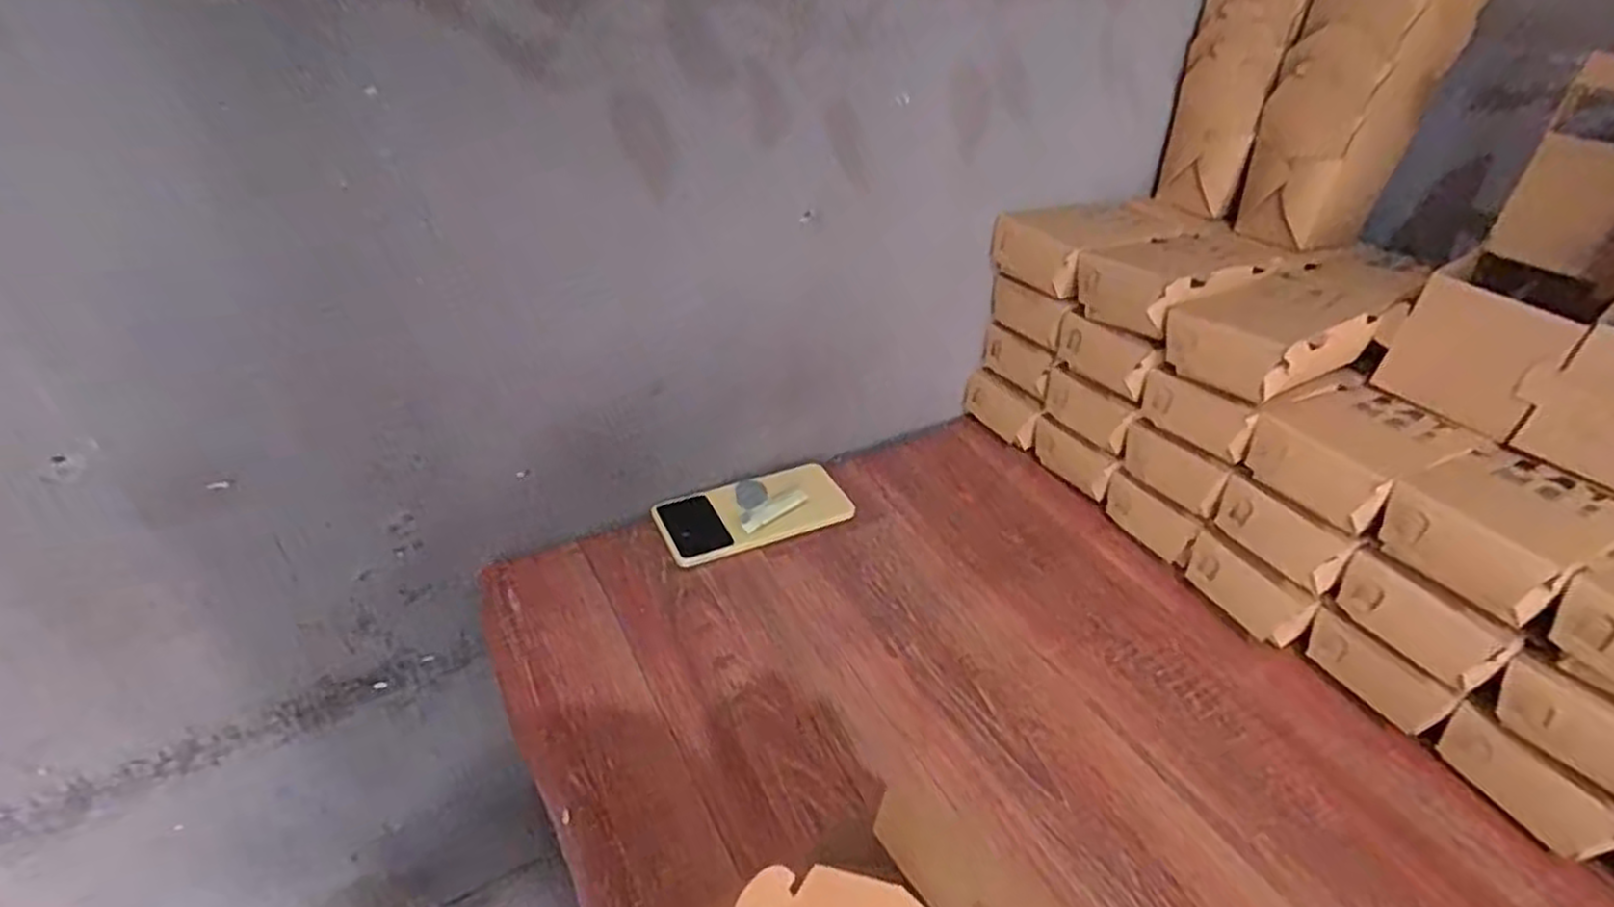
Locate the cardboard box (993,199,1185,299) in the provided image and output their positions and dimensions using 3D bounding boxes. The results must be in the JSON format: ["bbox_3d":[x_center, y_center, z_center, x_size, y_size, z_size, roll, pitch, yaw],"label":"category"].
[{"bbox_3d":[0.258,-0.192,0.695,0.159,0.050,0.093,-18,41,-26],"label":"cardboard box"}]

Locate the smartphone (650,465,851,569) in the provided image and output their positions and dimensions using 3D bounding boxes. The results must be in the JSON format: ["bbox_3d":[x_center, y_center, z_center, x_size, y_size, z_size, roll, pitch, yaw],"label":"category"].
[{"bbox_3d":[-0.046,0.047,0.643,0.154,0.014,0.077,-18,47,-18],"label":"smartphone"}]

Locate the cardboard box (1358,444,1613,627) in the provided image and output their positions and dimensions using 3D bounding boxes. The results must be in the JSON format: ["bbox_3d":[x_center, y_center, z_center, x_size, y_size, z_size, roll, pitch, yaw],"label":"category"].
[{"bbox_3d":[0.438,0.046,0.476,0.135,0.041,0.093,-14,40,-22],"label":"cardboard box"}]

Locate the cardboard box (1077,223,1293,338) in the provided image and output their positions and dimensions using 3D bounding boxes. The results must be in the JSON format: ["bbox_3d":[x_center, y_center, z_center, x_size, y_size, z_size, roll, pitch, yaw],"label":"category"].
[{"bbox_3d":[0.328,-0.149,0.645,0.208,0.047,0.094,-20,42,-28],"label":"cardboard box"}]

